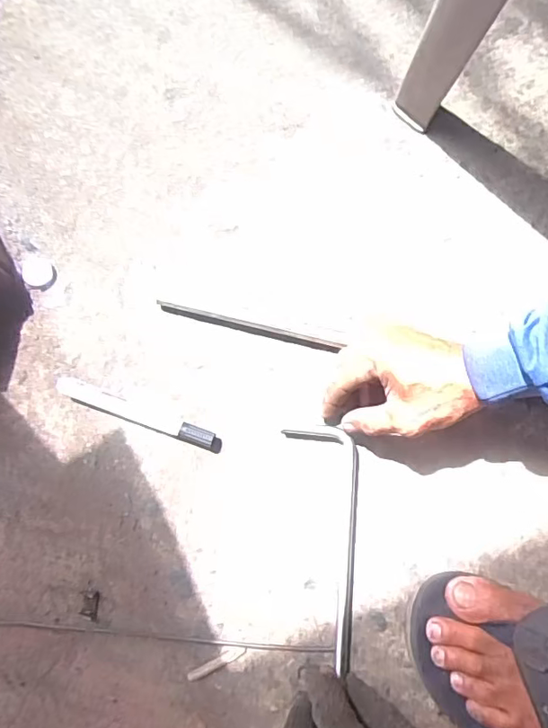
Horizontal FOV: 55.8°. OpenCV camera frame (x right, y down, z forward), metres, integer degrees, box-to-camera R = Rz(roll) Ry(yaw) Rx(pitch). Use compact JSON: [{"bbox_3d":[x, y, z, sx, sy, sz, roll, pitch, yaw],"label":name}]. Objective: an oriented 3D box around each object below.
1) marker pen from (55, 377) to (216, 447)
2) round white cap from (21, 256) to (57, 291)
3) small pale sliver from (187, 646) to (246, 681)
[{"bbox_3d":[-0.119,0.040,0.444,0.142,0.013,0.016,19,79,5],"label":"marker pen"},{"bbox_3d":[-0.215,-0.083,0.472,0.030,0.004,0.030,0,78,1],"label":"round white cap"},{"bbox_3d":[-0.044,0.233,0.402,0.049,0.004,0.008,-26,79,-5],"label":"small pale sliver"}]

